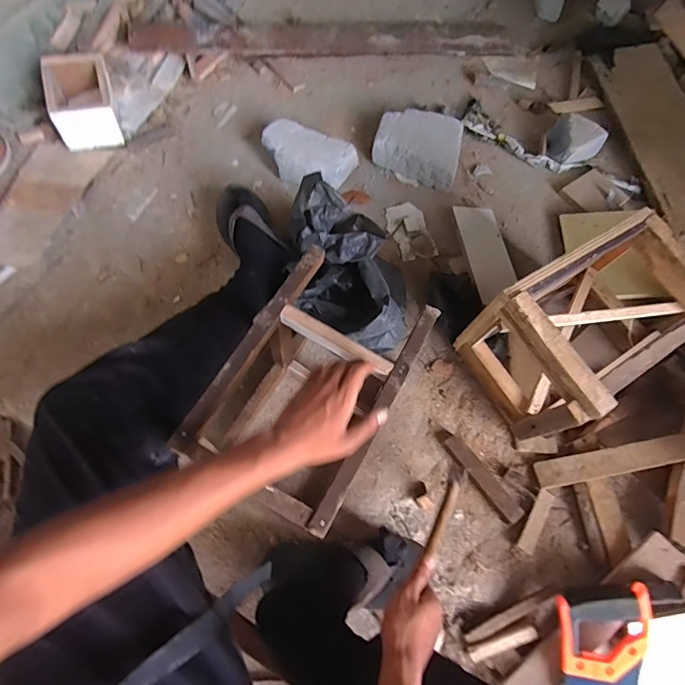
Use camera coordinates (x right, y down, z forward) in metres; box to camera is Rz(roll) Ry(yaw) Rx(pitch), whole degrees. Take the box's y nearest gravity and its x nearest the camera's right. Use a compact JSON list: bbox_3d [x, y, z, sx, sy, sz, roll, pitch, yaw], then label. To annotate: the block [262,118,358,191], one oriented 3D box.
[{"bbox_3d":[-0.080,-0.433,1.021,0.216,0.067,0.124,15,65,3],"label":"block"}]

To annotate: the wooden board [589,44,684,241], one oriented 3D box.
[{"bbox_3d":[0.838,-0.548,1.130,0.220,0.012,0.657,-4,66,-6],"label":"wooden board"}]

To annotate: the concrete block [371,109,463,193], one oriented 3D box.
[{"bbox_3d":[0.184,-0.475,1.058,0.200,0.064,0.185,17,65,4],"label":"concrete block"}]

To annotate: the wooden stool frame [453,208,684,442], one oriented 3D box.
[{"bbox_3d":[0.412,-0.023,0.750,0.337,0.226,0.219,-28,70,-16],"label":"wooden stool frame"}]

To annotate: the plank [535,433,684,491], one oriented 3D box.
[{"bbox_3d":[0.490,0.204,0.766,0.298,0.017,0.050,-12,59,1],"label":"plank"}]

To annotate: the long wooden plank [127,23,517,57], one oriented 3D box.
[{"bbox_3d":[-0.028,-0.865,1.237,1.066,0.027,0.141,-5,68,-8],"label":"long wooden plank"}]

